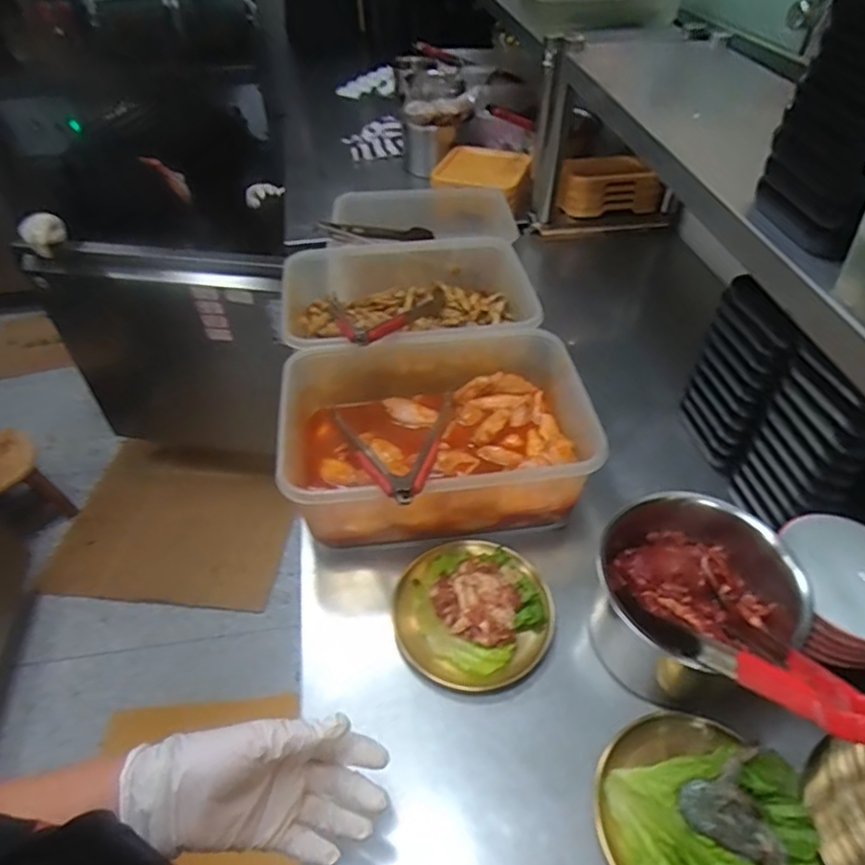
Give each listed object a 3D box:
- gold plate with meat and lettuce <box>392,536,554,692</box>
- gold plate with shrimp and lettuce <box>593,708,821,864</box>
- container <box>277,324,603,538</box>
[{"bbox_3d":[0.041,0.185,0.638,0.155,0.043,0.161,0,46,0],"label":"gold plate with meat and lettuce"},{"bbox_3d":[0.224,0.318,0.494,0.168,0.027,0.157,0,46,0],"label":"gold plate with shrimp and lettuce"},{"bbox_3d":[0.007,-0.005,0.715,0.360,0.134,0.265,-11,47,-10],"label":"container"}]

